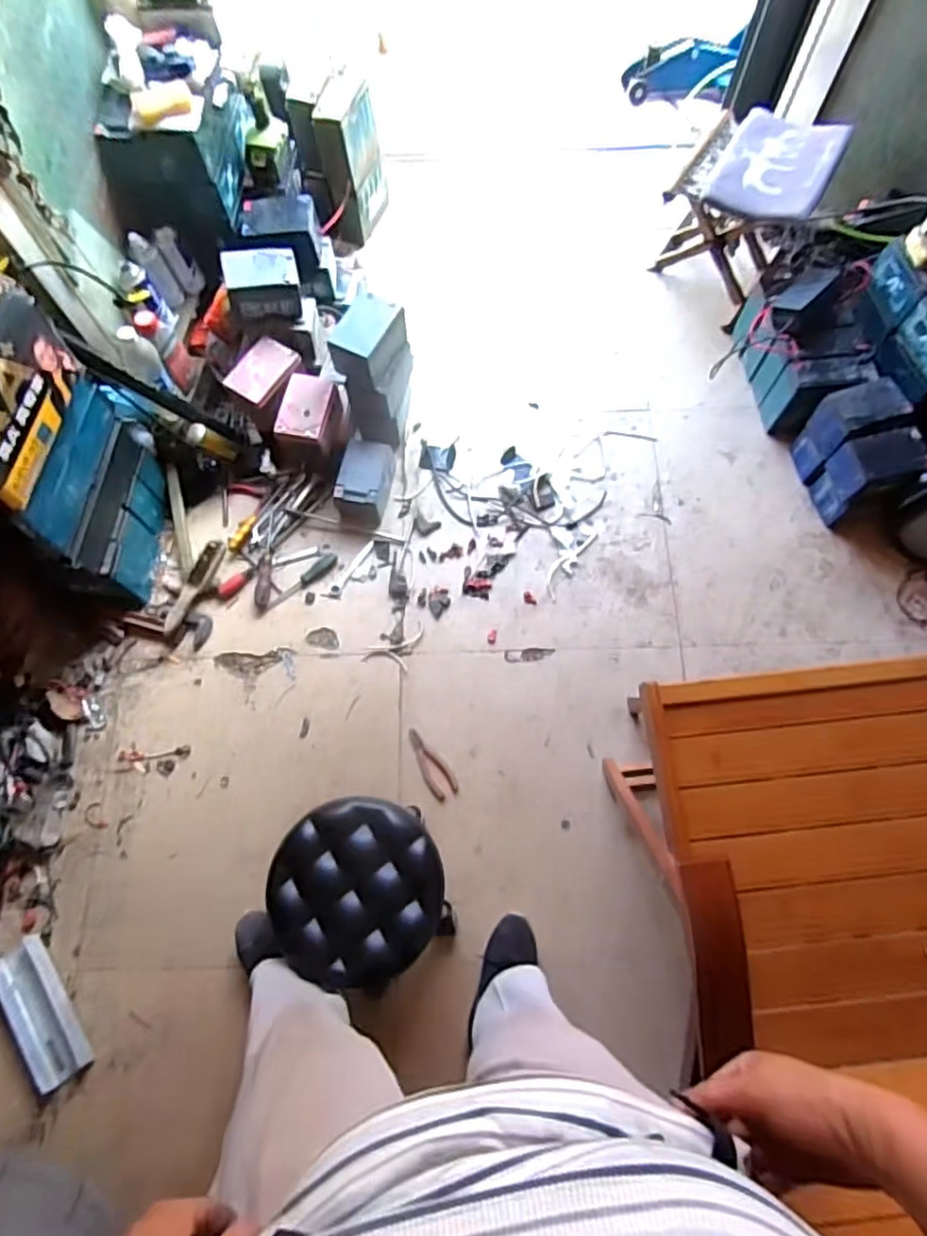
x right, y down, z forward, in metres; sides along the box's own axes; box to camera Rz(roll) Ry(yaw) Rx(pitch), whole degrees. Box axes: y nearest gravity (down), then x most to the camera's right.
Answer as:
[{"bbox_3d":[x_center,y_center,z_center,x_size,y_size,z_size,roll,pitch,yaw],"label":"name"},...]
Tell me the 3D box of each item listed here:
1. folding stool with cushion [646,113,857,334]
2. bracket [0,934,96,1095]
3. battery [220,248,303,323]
[{"bbox_3d":[0.664,-0.974,1.562,0.303,0.333,0.357,31,75,11],"label":"folding stool with cushion"},{"bbox_3d":[-0.760,0.707,1.165,0.104,0.023,0.247,-32,74,-9],"label":"bracket"},{"bbox_3d":[-0.432,-0.723,1.419,0.158,0.108,0.104,-7,71,-1],"label":"battery"}]

